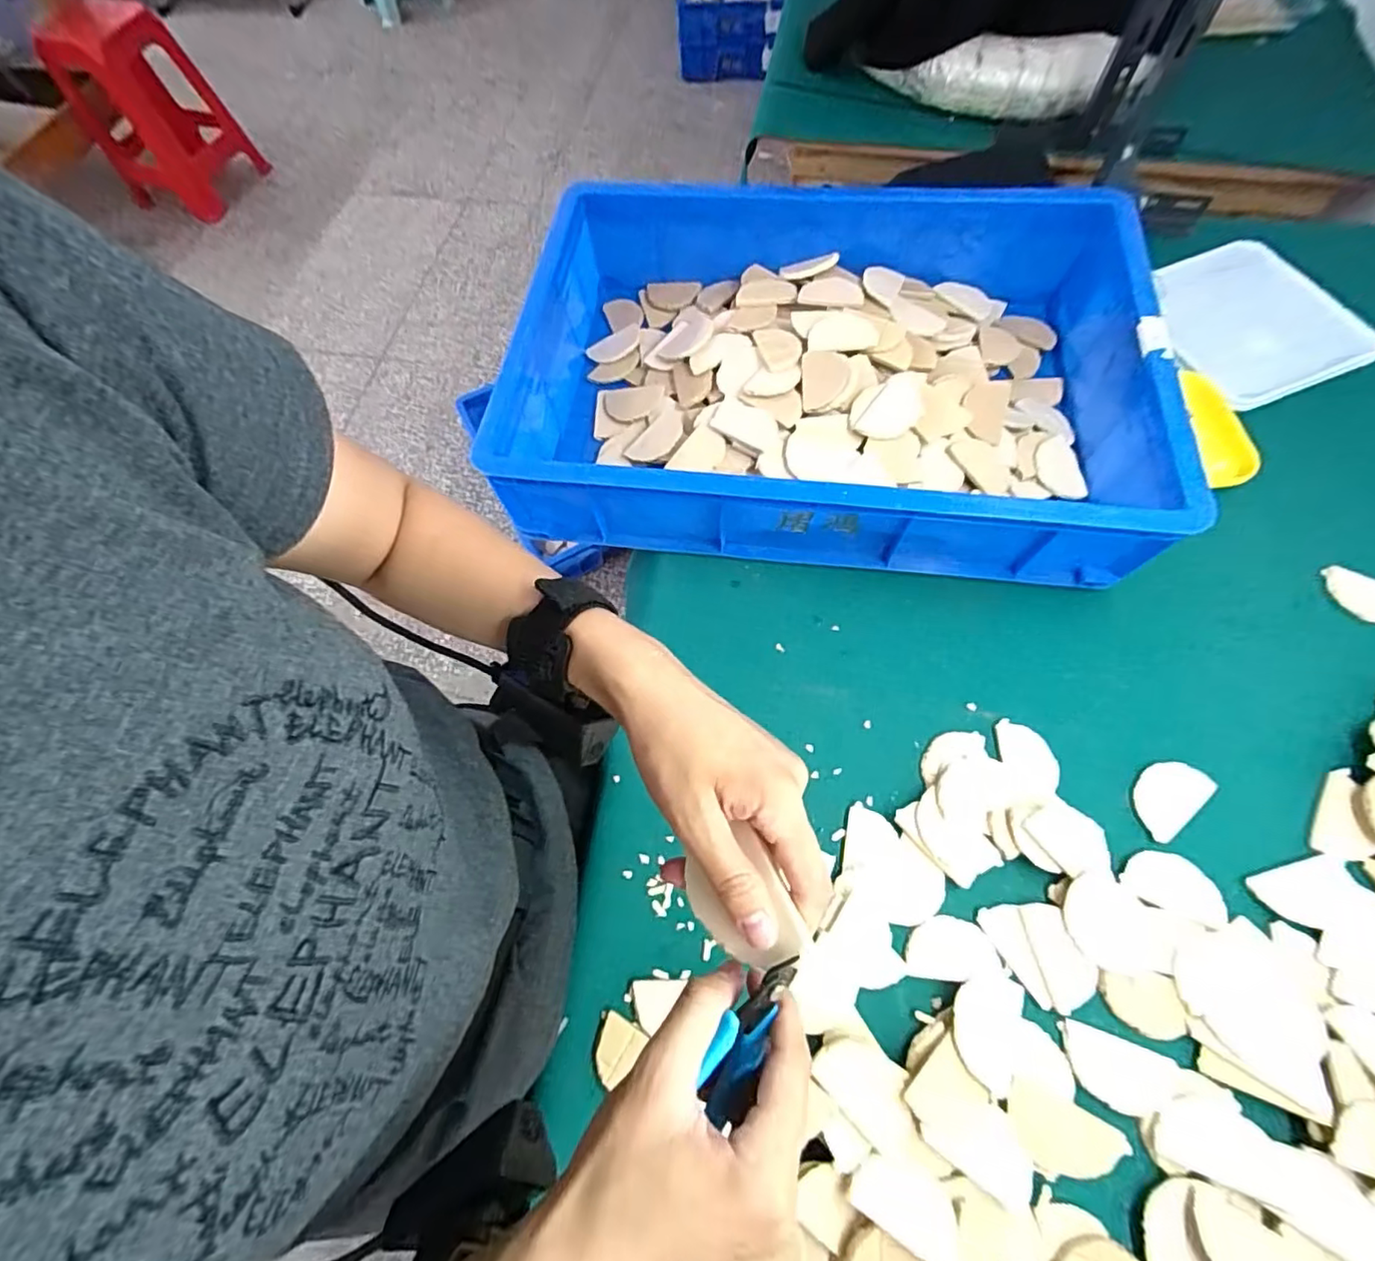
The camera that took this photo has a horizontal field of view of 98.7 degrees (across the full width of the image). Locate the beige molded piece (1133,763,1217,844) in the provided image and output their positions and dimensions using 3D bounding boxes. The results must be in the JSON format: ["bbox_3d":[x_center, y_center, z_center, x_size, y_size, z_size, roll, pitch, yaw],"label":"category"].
[{"bbox_3d":[0.396,0.136,0.487,0.071,0.004,0.043,-36,68,-13],"label":"beige molded piece"}]

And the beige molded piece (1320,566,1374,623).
[{"bbox_3d":[0.629,-0.031,0.547,0.070,0.008,0.047,32,71,16],"label":"beige molded piece"}]

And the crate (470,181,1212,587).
[{"bbox_3d":[0.132,-0.277,0.623,0.620,0.125,0.427,6,66,6],"label":"crate"}]

